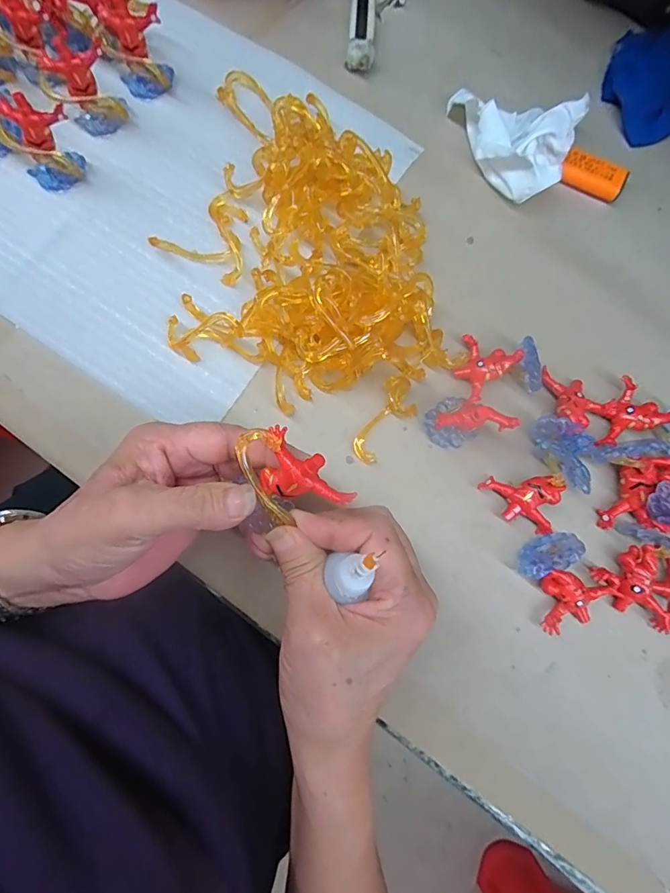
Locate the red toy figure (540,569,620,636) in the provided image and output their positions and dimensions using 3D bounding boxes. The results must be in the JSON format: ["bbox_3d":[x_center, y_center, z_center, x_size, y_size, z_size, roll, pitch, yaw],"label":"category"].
[{"bbox_3d":[0.144,0.090,0.266,0.044,0.020,0.035,-5,79,-3],"label":"red toy figure"}]

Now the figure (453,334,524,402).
[{"bbox_3d":[0.095,-0.049,0.294,0.036,0.019,0.040,25,79,4],"label":"figure"}]

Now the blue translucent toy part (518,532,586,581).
[{"bbox_3d":[0.125,0.064,0.263,0.037,0.030,0.007,-26,111,32],"label":"blue translucent toy part"}]

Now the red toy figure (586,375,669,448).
[{"bbox_3d":[0.183,-0.023,0.288,0.047,0.019,0.036,-22,80,-6],"label":"red toy figure"}]

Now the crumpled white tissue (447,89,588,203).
[{"bbox_3d":[0.135,-0.224,0.326,0.073,0.035,0.098,-13,79,-4],"label":"crumpled white tissue"}]

